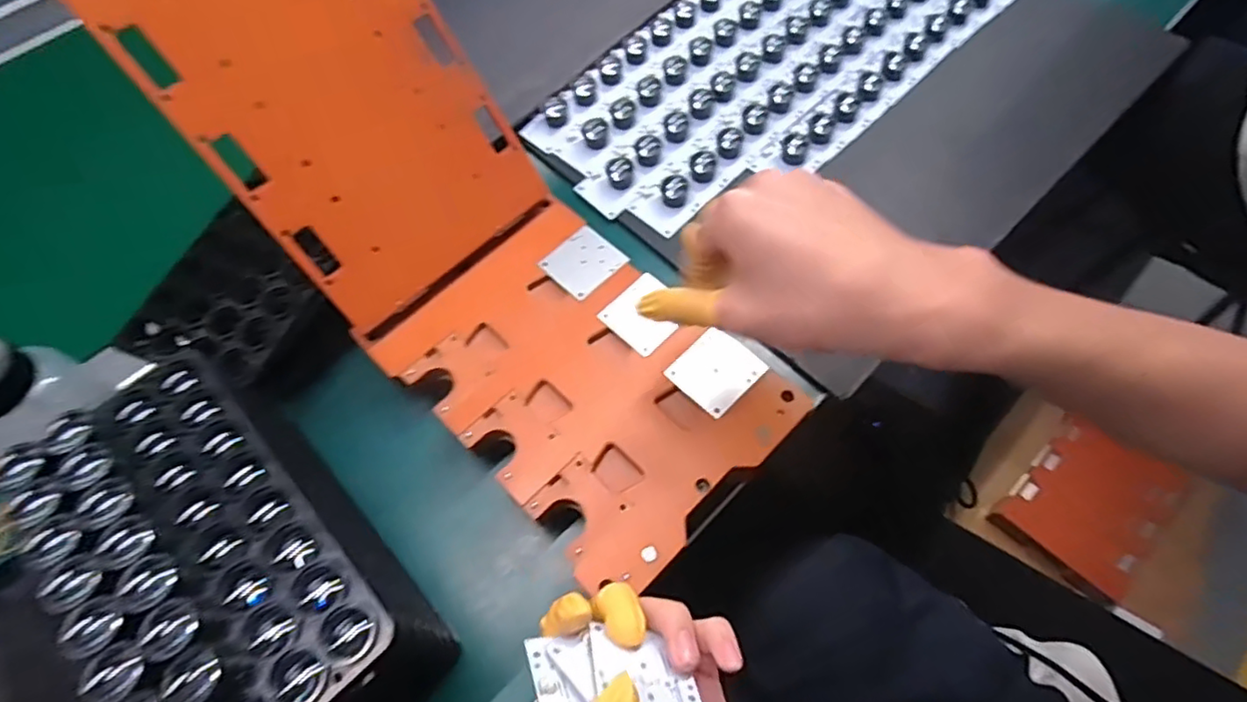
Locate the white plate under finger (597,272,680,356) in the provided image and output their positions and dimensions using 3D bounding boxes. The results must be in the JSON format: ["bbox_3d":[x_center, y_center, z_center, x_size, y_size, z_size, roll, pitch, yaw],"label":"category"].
[{"bbox_3d":[0.015,-0.025,0.402,0.045,0.004,0.047,41,73,20],"label":"white plate under finger"}]

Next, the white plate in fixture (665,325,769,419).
[{"bbox_3d":[0.057,0.011,0.381,0.046,0.004,0.045,-40,68,-17],"label":"white plate in fixture"}]

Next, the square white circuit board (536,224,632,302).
[{"bbox_3d":[-0.028,-0.063,0.425,0.046,0.004,0.046,-40,67,-17],"label":"square white circuit board"}]

